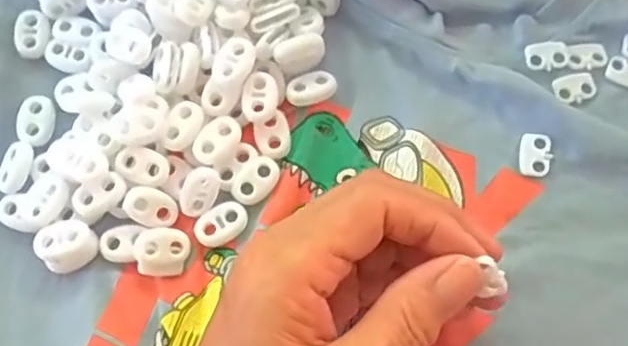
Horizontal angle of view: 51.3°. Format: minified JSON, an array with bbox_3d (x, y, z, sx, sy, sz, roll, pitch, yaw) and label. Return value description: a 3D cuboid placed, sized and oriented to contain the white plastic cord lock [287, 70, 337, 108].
[{"bbox_3d":[-0.001,-0.038,0.288,0.022,0.005,0.014,-23,78,-6],"label":"white plastic cord lock"}]

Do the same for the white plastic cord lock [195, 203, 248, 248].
[{"bbox_3d":[-0.039,0.021,0.272,0.022,0.004,0.015,-30,79,-7],"label":"white plastic cord lock"}]

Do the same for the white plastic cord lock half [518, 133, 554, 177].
[{"bbox_3d":[0.096,-0.008,0.282,0.013,0.004,0.019,4,77,1],"label":"white plastic cord lock half"}]

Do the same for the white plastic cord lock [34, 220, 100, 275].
[{"bbox_3d":[-0.100,0.030,0.267,0.022,0.012,0.020,-9,77,-2],"label":"white plastic cord lock"}]

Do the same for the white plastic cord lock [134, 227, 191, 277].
[{"bbox_3d":[-0.062,0.032,0.267,0.020,0.008,0.019,1,77,0],"label":"white plastic cord lock"}]

